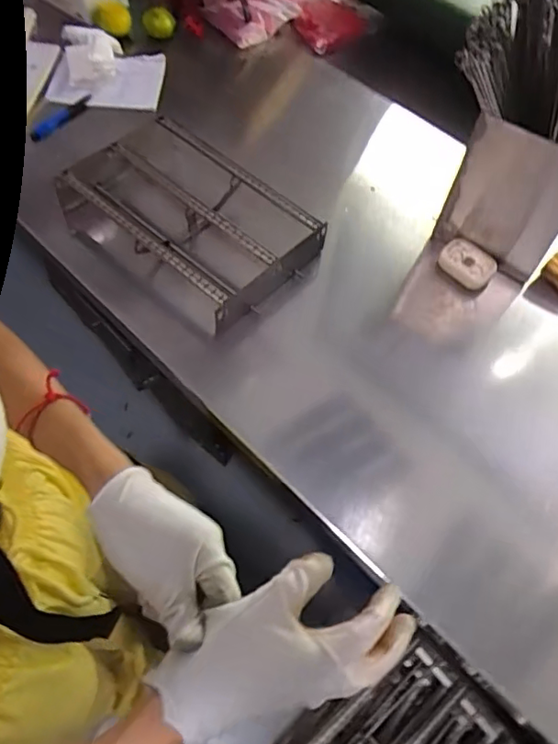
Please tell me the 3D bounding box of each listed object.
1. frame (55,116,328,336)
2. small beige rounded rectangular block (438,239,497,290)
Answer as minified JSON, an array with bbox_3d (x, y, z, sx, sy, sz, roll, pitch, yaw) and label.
[{"bbox_3d":[-0.140,-0.225,0.801,0.375,0.080,0.201,39,66,17],"label":"frame"},{"bbox_3d":[0.261,-0.149,0.791,0.075,0.028,0.049,32,64,13],"label":"small beige rounded rectangular block"}]

